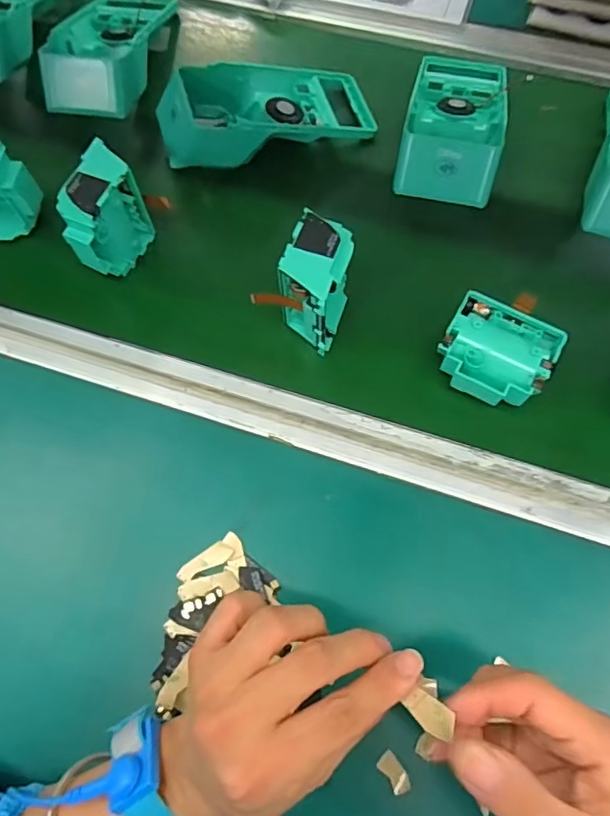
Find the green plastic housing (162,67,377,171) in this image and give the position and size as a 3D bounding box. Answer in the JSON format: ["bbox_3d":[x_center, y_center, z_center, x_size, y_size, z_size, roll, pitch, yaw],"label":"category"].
[{"bbox_3d":[-0.036,-0.270,0.476,0.192,0.053,0.099,-14,67,-4],"label":"green plastic housing"}]

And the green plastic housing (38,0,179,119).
[{"bbox_3d":[-0.189,-0.355,0.515,0.094,0.046,0.195,8,67,6],"label":"green plastic housing"}]

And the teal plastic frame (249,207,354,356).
[{"bbox_3d":[0.008,-0.089,0.390,0.047,0.079,0.077,17,68,9],"label":"teal plastic frame"}]

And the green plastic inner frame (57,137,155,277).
[{"bbox_3d":[-0.158,-0.147,0.420,0.040,0.079,0.079,21,69,11],"label":"green plastic inner frame"}]

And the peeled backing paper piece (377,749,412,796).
[{"bbox_3d":[0.052,0.211,0.306,0.012,0.004,0.021,-35,70,-12],"label":"peeled backing paper piece"}]

